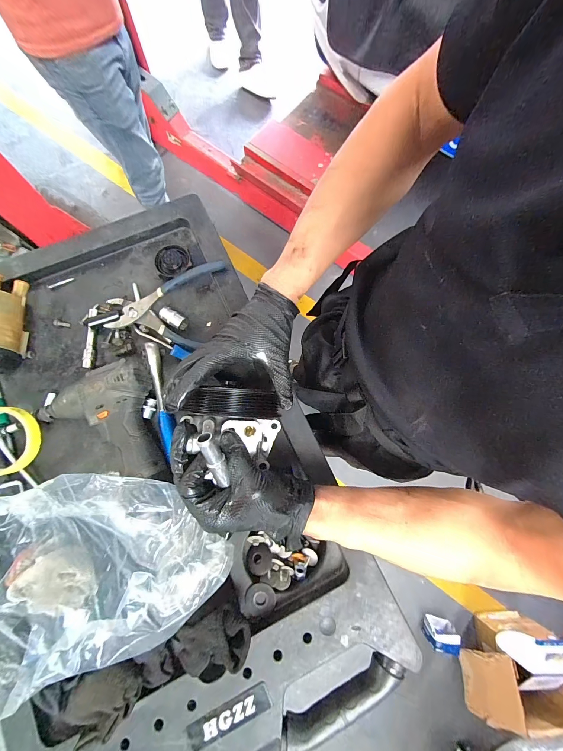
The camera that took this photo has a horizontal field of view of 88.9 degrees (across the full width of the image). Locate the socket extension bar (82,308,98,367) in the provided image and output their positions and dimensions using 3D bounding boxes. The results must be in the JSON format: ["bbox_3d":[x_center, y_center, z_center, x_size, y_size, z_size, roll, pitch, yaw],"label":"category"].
[{"bbox_3d":[-0.290,-0.057,0.435,0.016,0.016,0.091,1,77,-2],"label":"socket extension bar"}]

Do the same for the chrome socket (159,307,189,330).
[{"bbox_3d":[-0.168,-0.089,0.445,0.044,0.016,0.021,30,80,-8],"label":"chrome socket"}]

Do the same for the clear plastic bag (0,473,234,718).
[{"bbox_3d":[-0.206,0.203,0.318,0.237,0.076,0.205,44,79,8],"label":"clear plastic bag"}]

